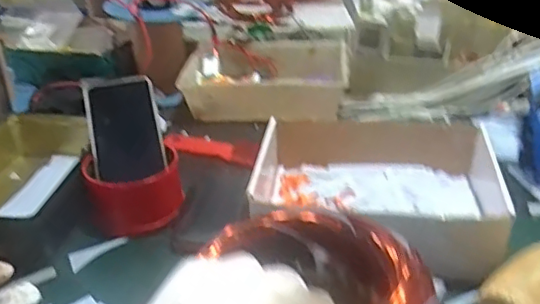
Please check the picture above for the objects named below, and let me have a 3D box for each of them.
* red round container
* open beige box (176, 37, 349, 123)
[{"bbox_3d":[-0.148,0.043,0.631,0.103,0.053,0.085,-10,32,-10],"label":"red round container"},{"bbox_3d":[-0.006,-0.112,0.912,0.247,0.067,0.175,1,32,6],"label":"open beige box"}]

